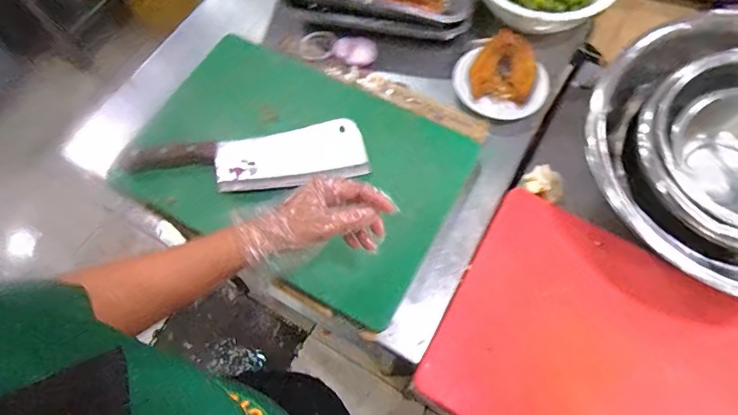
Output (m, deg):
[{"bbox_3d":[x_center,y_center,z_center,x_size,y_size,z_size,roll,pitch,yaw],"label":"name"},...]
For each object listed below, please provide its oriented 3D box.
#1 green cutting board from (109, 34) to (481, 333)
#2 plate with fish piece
[{"bbox_3d":[-0.107,-0.064,0.650,0.441,0.037,0.292,27,72,11],"label":"green cutting board"},{"bbox_3d":[0.205,-0.202,0.712,0.138,0.047,0.135,24,65,11],"label":"plate with fish piece"}]

